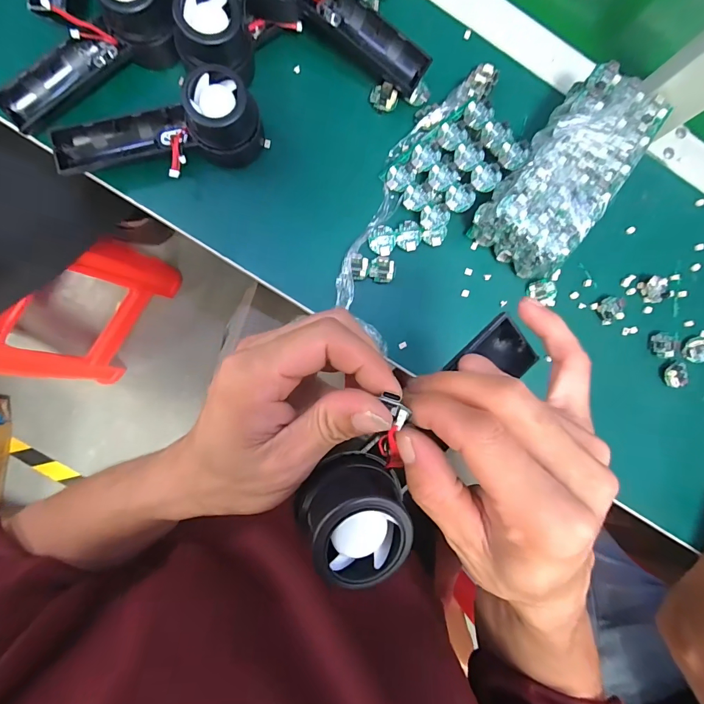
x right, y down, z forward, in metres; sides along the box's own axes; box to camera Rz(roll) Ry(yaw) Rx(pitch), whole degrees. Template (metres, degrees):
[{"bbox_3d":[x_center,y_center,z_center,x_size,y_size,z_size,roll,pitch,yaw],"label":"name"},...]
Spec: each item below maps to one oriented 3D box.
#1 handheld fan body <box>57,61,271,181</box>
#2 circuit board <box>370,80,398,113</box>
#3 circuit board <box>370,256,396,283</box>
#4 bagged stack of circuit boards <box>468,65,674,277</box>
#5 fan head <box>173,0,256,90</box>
[{"bbox_3d":[-0.153,-0.171,0.300,0.164,0.049,0.058,-16,93,-4],"label":"handheld fan body"},{"bbox_3d":[0.029,-0.229,0.336,0.024,0.006,0.023,8,91,-4],"label":"circuit board"},{"bbox_3d":[0.027,-0.073,0.332,0.022,0.006,0.022,7,91,-4],"label":"circuit board"},{"bbox_3d":[0.187,-0.154,0.329,0.086,0.046,0.171,37,89,-4],"label":"bagged stack of circuit boards"},{"bbox_3d":[-0.111,-0.253,0.301,0.057,0.049,0.052,5,91,-4],"label":"fan head"}]

